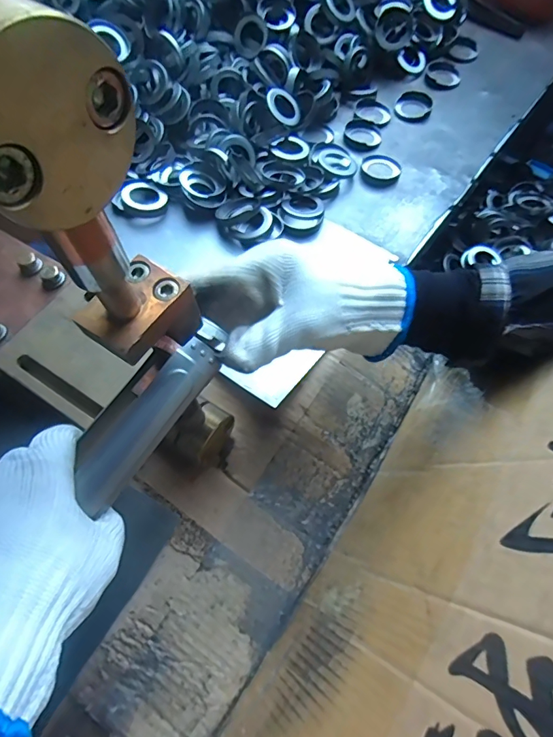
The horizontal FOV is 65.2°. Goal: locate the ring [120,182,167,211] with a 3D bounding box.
[{"bbox_3d":[-0.156,-0.206,0.515,0.049,0.006,0.047,8,61,-14],"label":"ring"}]

